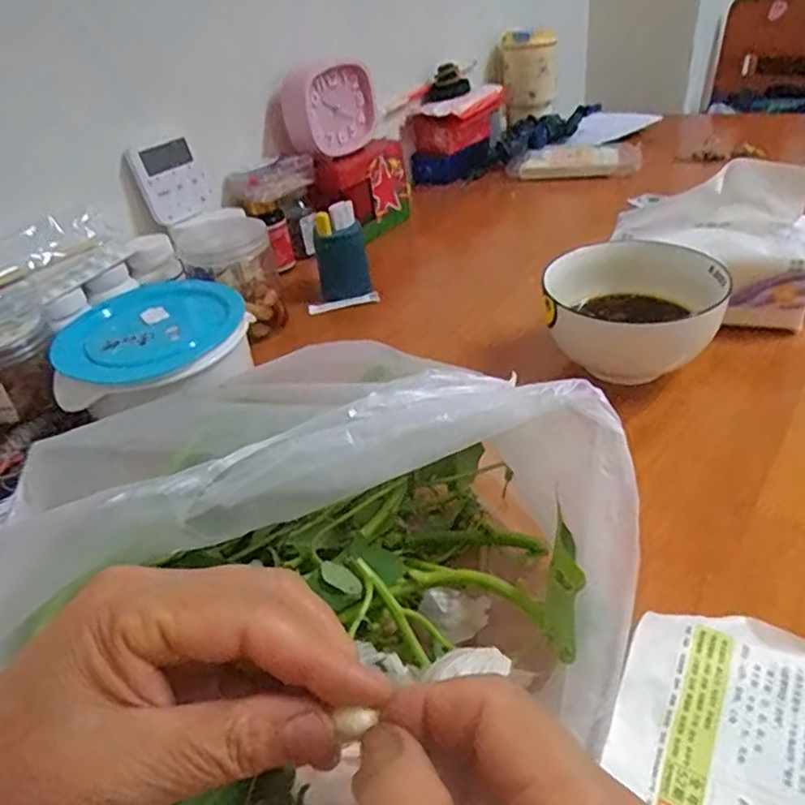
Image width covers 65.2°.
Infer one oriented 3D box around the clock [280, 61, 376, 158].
[{"bbox_3d":[-0.093,-0.370,0.801,0.049,0.107,0.137,18,42,38],"label":"clock"}]

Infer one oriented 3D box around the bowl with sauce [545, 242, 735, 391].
[{"bbox_3d":[0.188,-0.070,0.522,0.128,0.077,0.110,4,37,15],"label":"bowl with sauce"}]

